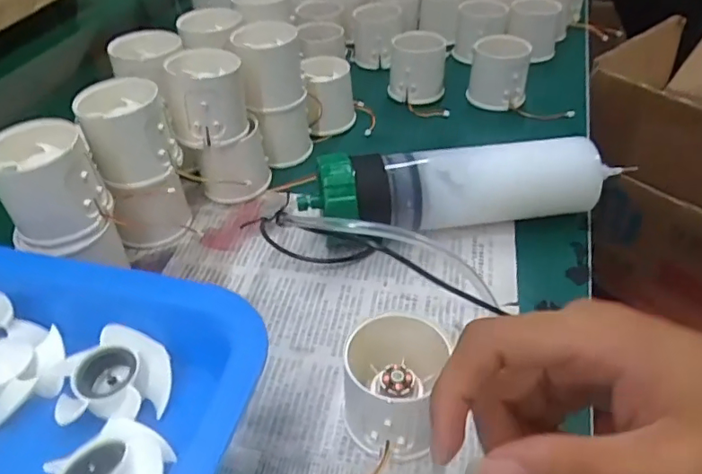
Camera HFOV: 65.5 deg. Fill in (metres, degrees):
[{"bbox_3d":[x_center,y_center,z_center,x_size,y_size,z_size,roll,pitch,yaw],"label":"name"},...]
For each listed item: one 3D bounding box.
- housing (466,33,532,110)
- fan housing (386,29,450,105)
[{"bbox_3d":[0.139,-0.155,0.514,0.051,0.056,0.047,8,43,12],"label":"housing"},{"bbox_3d":[0.064,-0.165,0.530,0.053,0.053,0.053,2,42,6],"label":"fan housing"}]

